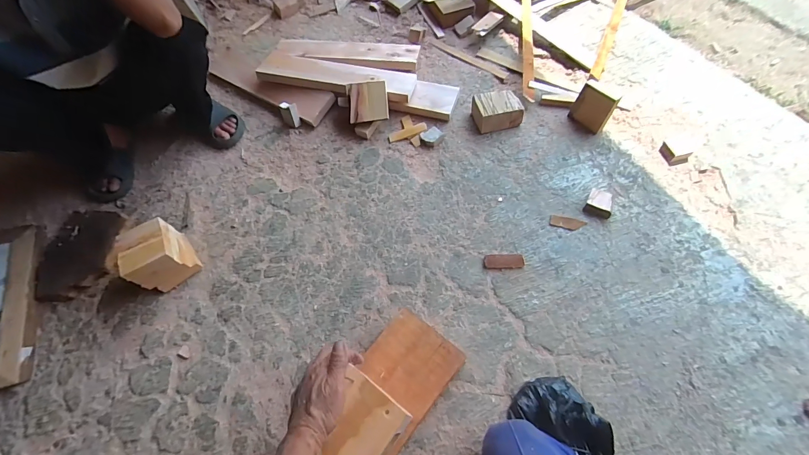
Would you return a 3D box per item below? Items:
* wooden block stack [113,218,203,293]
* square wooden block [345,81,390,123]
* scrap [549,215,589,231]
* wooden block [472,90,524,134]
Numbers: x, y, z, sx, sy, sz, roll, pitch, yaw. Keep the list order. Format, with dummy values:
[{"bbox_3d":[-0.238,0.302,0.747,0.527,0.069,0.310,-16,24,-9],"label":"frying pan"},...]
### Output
[{"bbox_3d":[-0.570,0.067,0.811,0.119,0.114,0.130,-33,65,-14],"label":"wooden block stack"},{"bbox_3d":[-0.102,-0.352,0.981,0.109,0.017,0.105,-5,105,2],"label":"square wooden block"},{"bbox_3d":[0.392,-0.010,0.836,0.079,0.009,0.031,14,64,10],"label":"scrap"},{"bbox_3d":[0.262,-0.333,0.999,0.127,0.069,0.115,-12,62,-3],"label":"wooden block"}]

